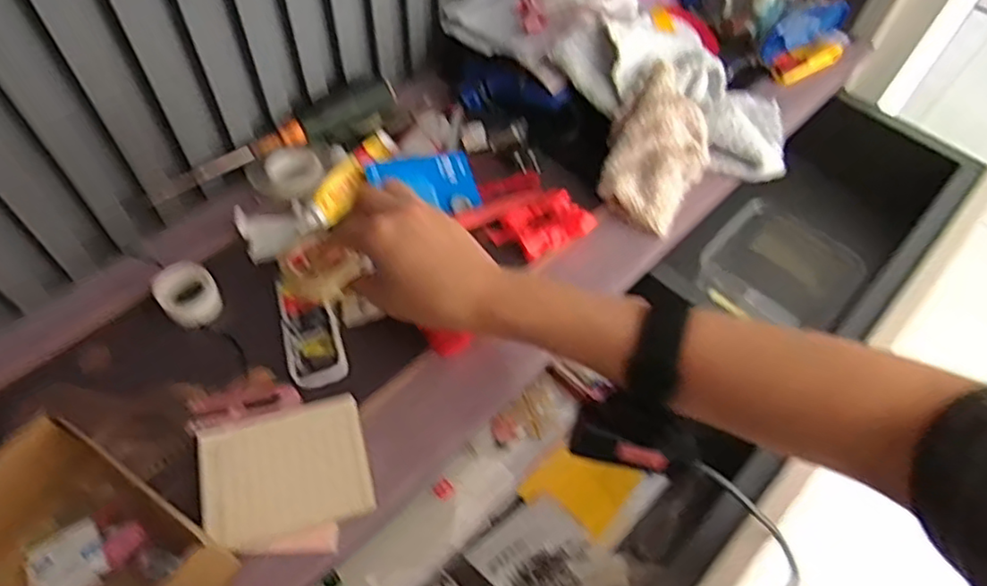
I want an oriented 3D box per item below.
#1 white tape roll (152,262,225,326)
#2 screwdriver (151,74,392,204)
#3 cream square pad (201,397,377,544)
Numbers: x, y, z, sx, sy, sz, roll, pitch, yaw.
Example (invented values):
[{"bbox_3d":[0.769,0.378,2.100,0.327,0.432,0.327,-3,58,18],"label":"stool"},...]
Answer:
[{"bbox_3d":[-0.215,0.000,0.455,0.037,0.021,0.040,1,56,-2],"label":"white tape roll"},{"bbox_3d":[-0.170,-0.123,0.526,0.210,0.030,0.033,-38,65,-24],"label":"screwdriver"},{"bbox_3d":[-0.128,0.108,0.397,0.096,0.007,0.076,-13,58,-11],"label":"cream square pad"}]

